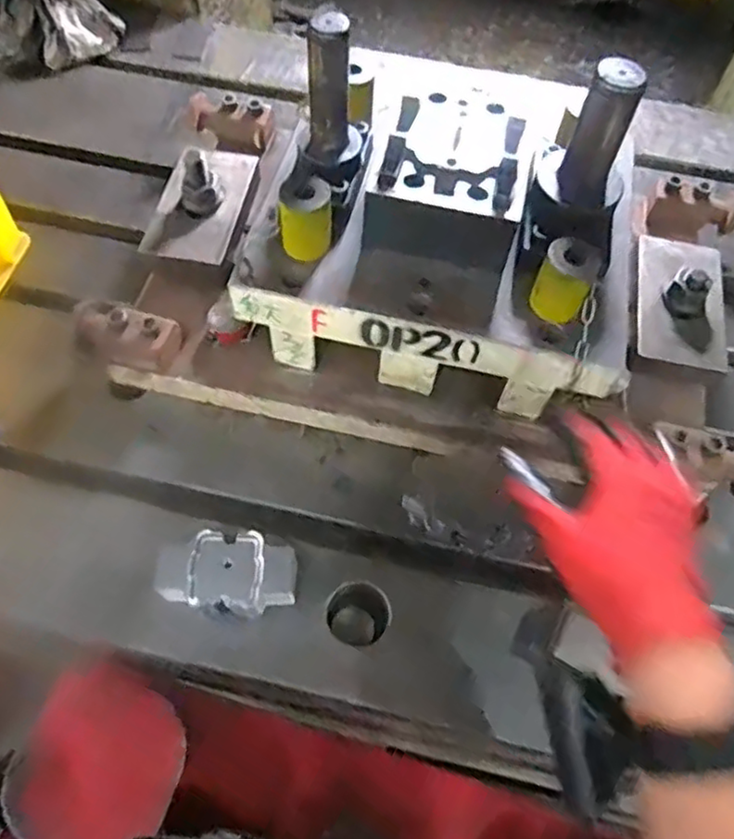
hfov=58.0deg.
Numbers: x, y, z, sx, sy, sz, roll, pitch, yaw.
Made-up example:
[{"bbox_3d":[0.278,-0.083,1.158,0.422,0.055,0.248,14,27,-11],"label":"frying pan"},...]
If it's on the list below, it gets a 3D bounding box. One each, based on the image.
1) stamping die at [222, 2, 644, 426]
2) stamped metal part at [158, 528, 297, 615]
[{"bbox_3d":[0.072,-0.167,0.553,0.311,0.194,0.224,15,60,5],"label":"stamping die"},{"bbox_3d":[-0.109,0.123,0.523,0.103,0.038,0.056,2,60,-2],"label":"stamped metal part"}]

